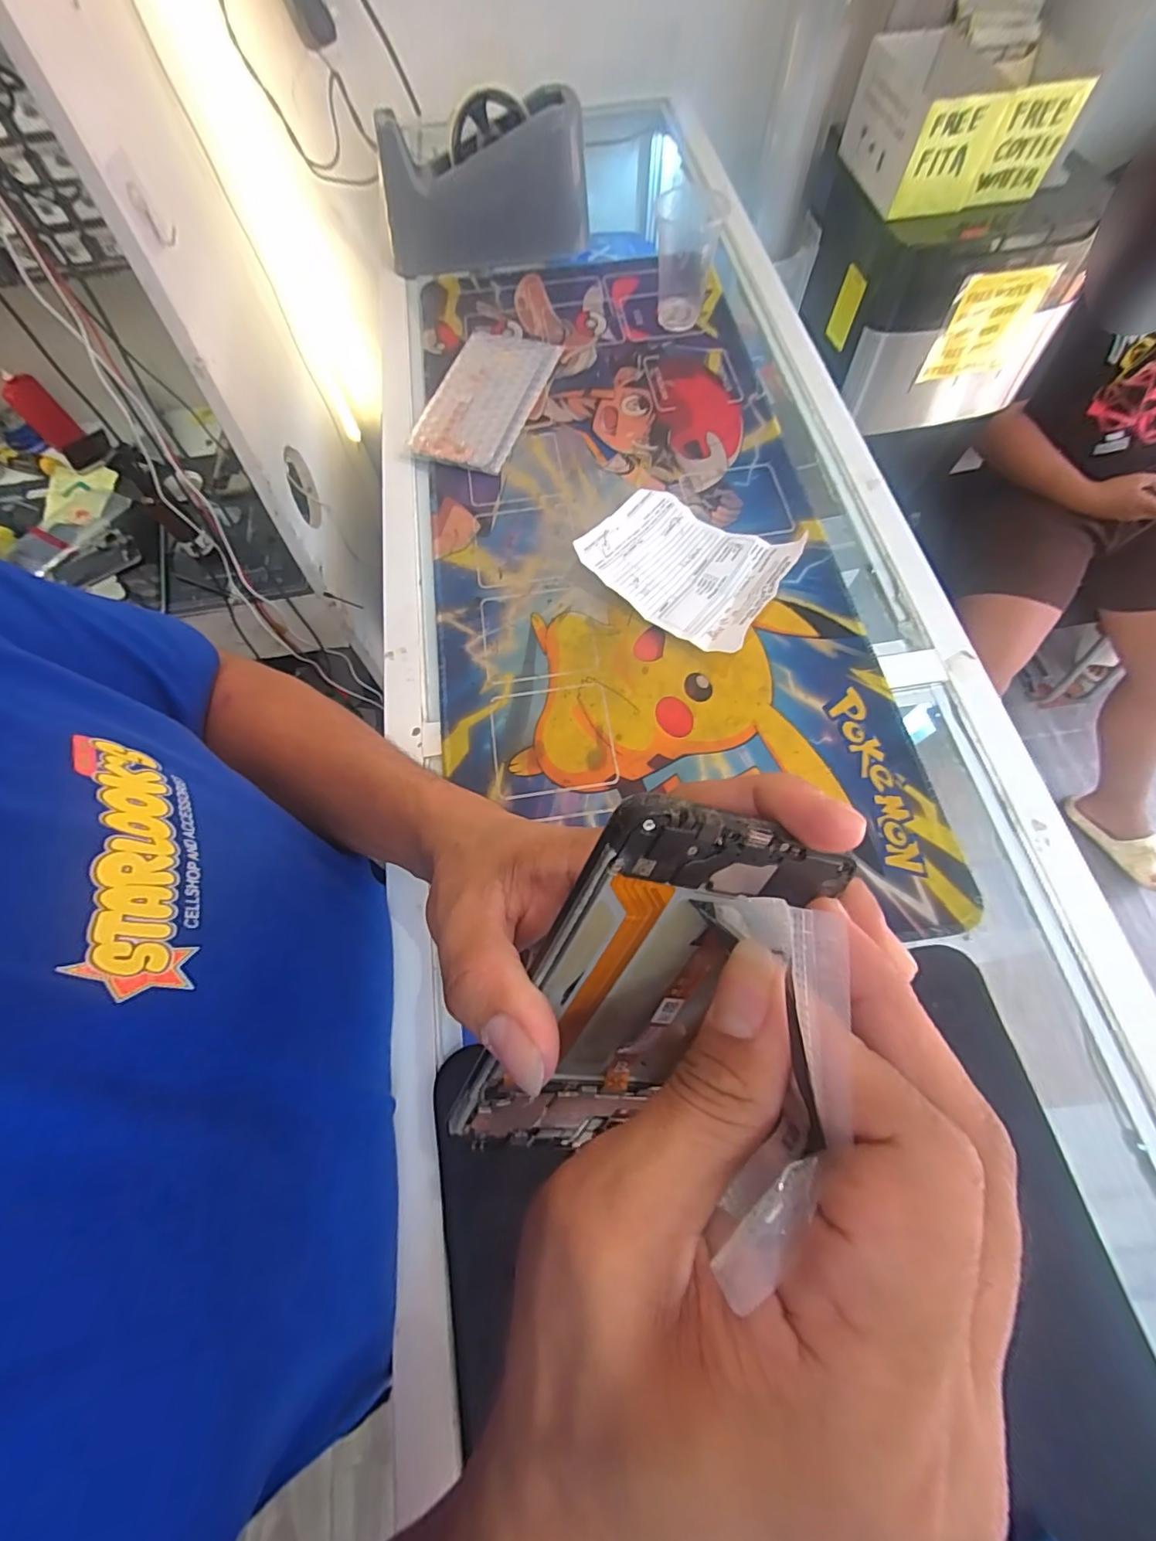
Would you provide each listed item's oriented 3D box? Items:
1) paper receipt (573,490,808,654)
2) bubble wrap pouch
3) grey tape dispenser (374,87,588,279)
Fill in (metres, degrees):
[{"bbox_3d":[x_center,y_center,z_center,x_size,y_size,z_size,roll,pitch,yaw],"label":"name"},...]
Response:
[{"bbox_3d":[0.079,-0.151,0.387,0.140,0.035,0.106,36,73,16],"label":"paper receipt"},{"bbox_3d":[-0.079,-0.333,0.468,0.087,0.010,0.170,14,69,8],"label":"bubble wrap pouch"},{"bbox_3d":[-0.089,-0.575,0.535,0.211,0.120,0.057,-18,68,-5],"label":"grey tape dispenser"}]

